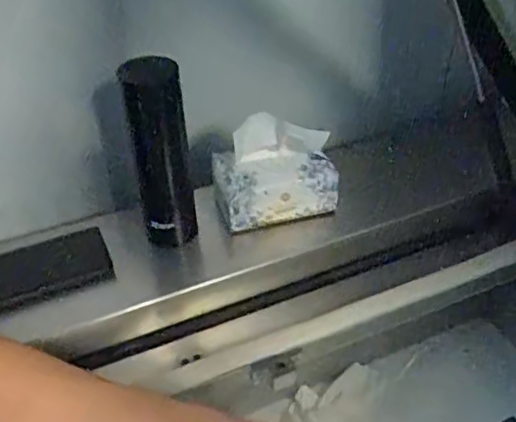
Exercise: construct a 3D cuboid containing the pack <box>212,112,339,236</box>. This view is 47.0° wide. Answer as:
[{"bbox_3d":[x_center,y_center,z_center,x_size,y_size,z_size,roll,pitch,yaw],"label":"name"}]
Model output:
[{"bbox_3d":[0.021,-0.043,0.731,0.150,0.140,0.086,-9,42,-8],"label":"pack"}]

